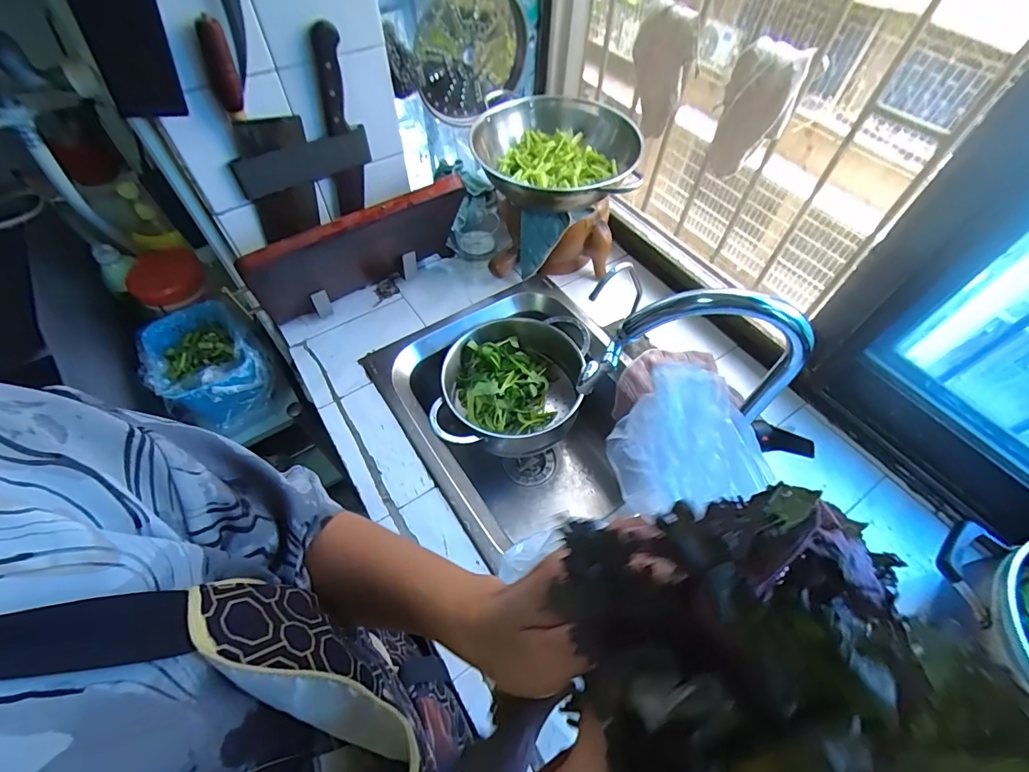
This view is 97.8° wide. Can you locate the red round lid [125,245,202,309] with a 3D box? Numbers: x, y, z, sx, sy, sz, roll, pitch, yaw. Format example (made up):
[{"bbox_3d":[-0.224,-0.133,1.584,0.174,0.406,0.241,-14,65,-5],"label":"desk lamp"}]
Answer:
[{"bbox_3d":[-0.676,-0.218,0.874,0.122,0.023,0.124,2,72,-7],"label":"red round lid"}]

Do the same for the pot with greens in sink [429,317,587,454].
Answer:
[{"bbox_3d":[-0.003,0.001,0.841,0.252,0.117,0.286,7,57,4],"label":"pot with greens in sink"}]

